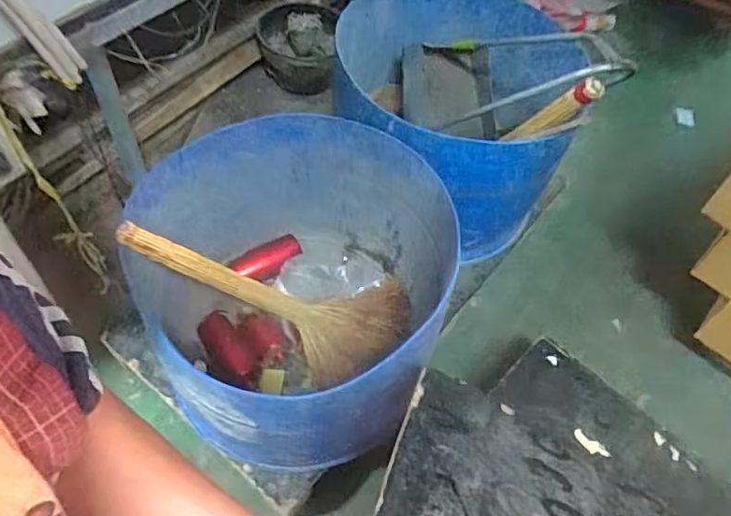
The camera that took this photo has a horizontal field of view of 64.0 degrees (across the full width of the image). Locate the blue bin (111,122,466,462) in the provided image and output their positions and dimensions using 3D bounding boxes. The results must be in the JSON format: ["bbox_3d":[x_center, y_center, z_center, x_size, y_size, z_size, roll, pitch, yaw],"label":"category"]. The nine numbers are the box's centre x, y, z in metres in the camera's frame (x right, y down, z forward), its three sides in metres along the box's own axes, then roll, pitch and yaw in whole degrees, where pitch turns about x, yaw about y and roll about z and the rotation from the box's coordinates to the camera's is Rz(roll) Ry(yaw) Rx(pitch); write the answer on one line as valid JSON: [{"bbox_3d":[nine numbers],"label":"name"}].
[{"bbox_3d":[-0.106,0.052,1.187,0.610,0.435,0.595,2,54,-2],"label":"blue bin"}]

